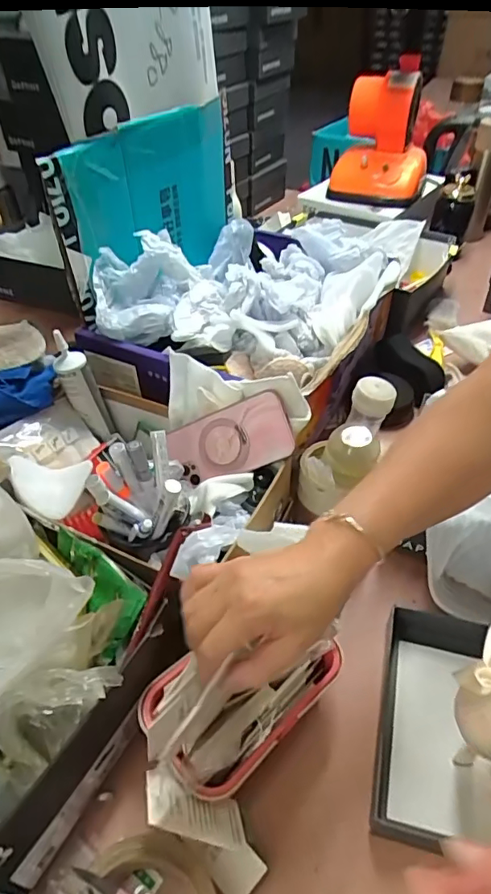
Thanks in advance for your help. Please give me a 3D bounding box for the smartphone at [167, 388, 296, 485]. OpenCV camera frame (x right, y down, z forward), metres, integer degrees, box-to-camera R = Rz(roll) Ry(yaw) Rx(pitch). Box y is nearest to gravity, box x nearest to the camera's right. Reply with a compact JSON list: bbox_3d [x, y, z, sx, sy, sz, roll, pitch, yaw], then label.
[{"bbox_3d":[-0.017,-0.006,0.555,0.131,0.011,0.072,-21,83,17],"label":"smartphone"}]

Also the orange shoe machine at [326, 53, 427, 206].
[{"bbox_3d":[0.294,-0.635,1.087,0.195,0.222,0.172,10,43,8],"label":"orange shoe machine"}]

